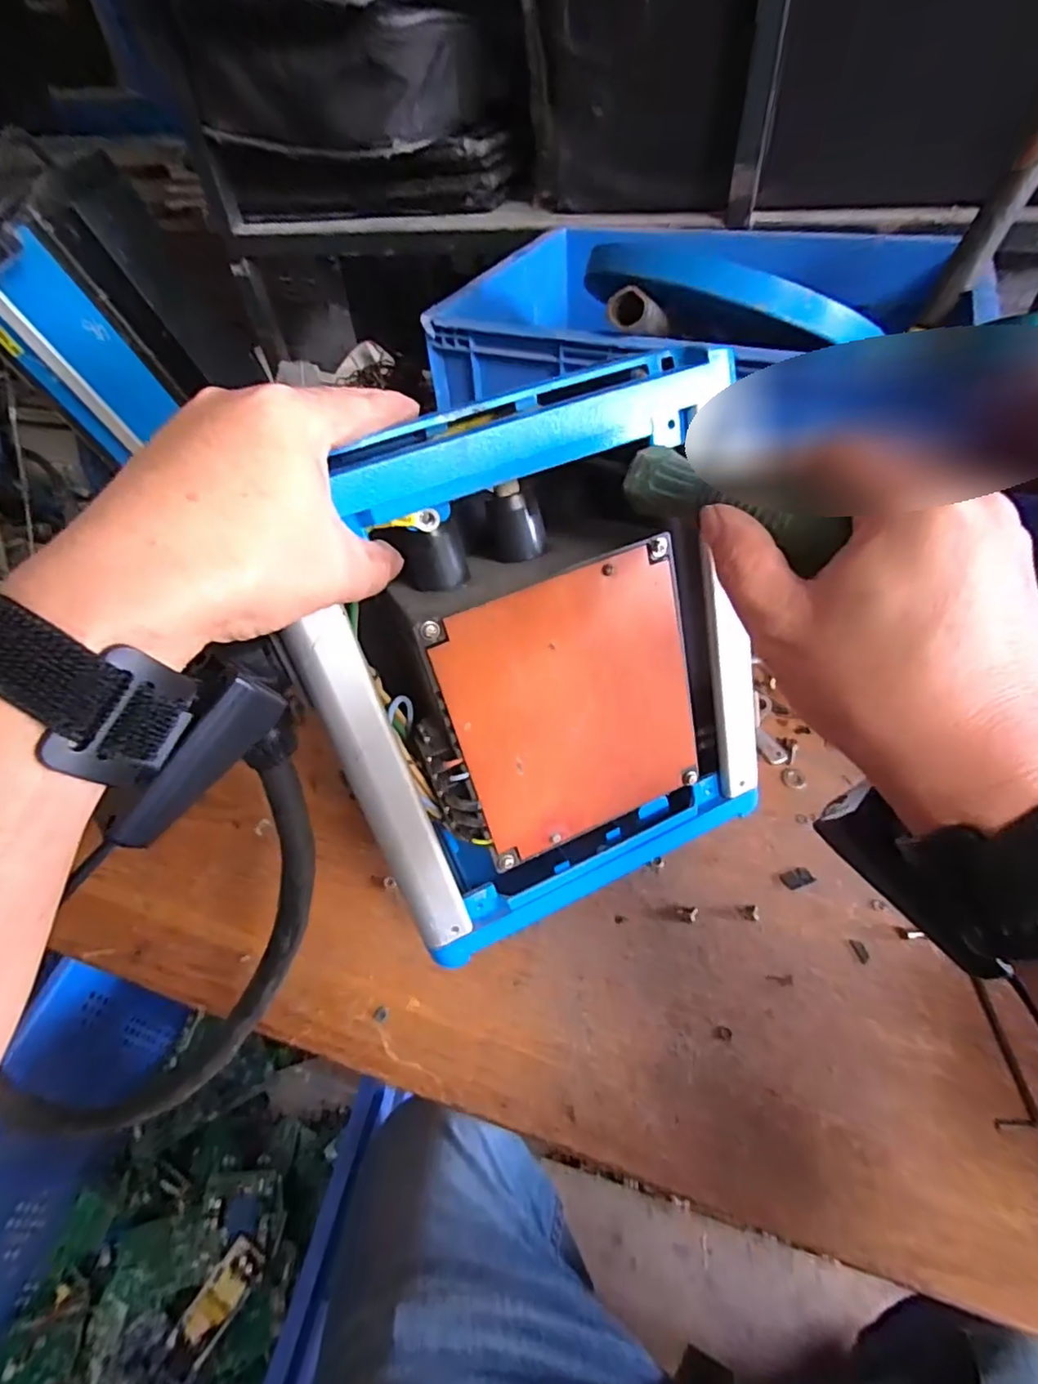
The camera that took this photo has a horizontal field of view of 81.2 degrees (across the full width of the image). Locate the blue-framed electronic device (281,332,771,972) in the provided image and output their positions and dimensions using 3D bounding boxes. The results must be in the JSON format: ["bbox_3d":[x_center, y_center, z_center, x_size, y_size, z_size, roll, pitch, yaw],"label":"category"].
[{"bbox_3d":[0.009,-0.015,0.325,0.214,0.256,0.082,-23,29,-15],"label":"blue-framed electronic device"}]

